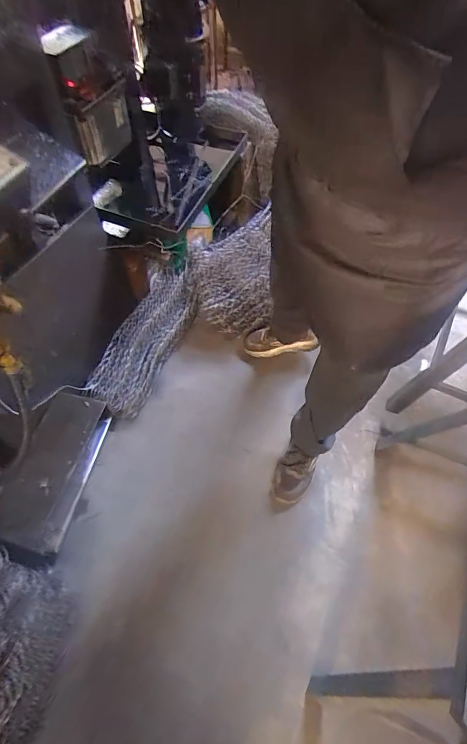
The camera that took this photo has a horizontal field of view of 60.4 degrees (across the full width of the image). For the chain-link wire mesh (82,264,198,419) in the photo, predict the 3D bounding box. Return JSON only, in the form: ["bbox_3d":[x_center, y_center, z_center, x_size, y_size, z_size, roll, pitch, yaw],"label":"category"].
[{"bbox_3d":[-0.281,-0.106,1.315,0.173,0.113,0.533,19,61,13],"label":"chain-link wire mesh"}]

